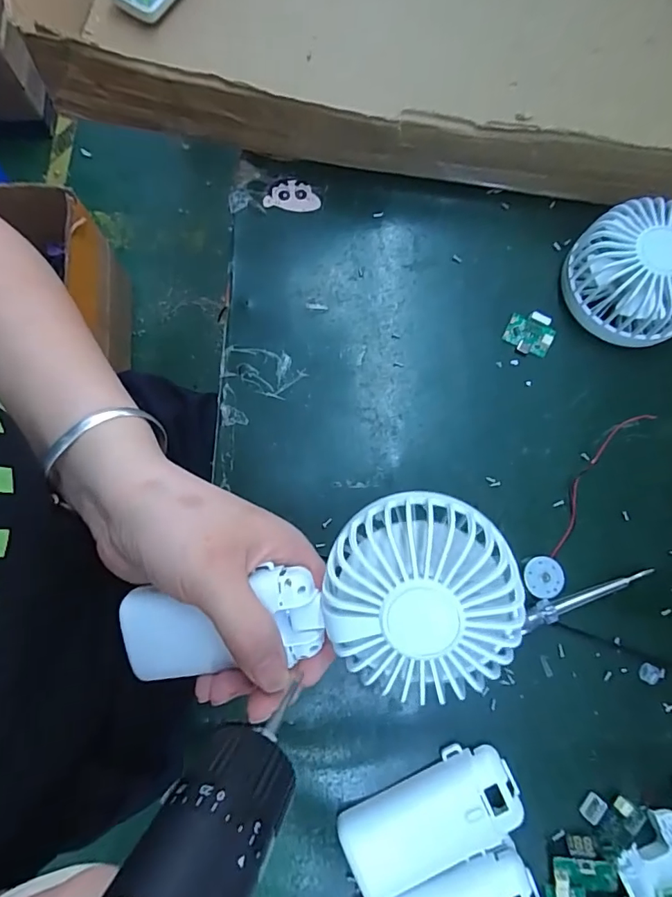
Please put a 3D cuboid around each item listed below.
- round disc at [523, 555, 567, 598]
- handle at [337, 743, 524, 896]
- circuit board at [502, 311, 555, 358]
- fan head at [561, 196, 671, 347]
[{"bbox_3d":[0.122,0.076,0.290,0.023,0.008,0.023,0,77,1],"label":"round disc"},{"bbox_3d":[0.051,0.196,0.259,0.094,0.017,0.047,-28,78,-5],"label":"handle"},{"bbox_3d":[0.128,-0.076,0.323,0.030,0.018,0.021,29,79,7],"label":"circuit board"},{"bbox_3d":[0.195,-0.111,0.317,0.081,0.045,0.082,0,77,1],"label":"fan head"}]

